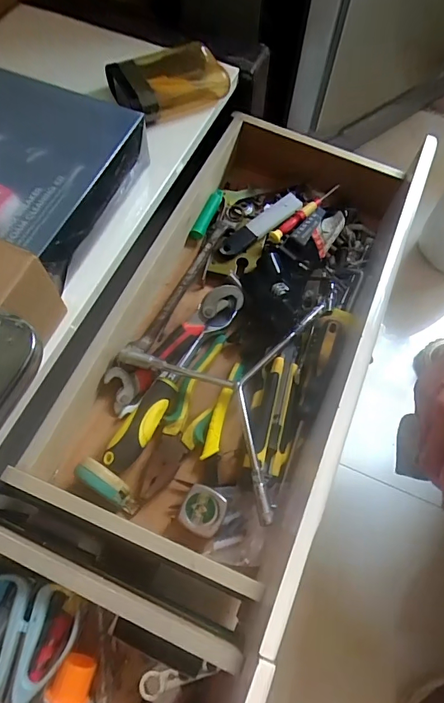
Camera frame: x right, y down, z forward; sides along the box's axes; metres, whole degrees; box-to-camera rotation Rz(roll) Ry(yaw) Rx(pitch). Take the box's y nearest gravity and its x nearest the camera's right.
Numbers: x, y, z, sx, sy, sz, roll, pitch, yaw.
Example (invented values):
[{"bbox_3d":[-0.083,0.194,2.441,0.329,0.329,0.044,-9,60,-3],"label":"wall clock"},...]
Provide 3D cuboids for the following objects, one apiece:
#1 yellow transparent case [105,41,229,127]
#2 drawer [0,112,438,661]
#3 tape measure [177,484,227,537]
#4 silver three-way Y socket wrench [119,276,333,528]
[{"bbox_3d":[-0.063,-0.304,0.486,0.125,0.033,0.077,-29,69,-15],"label":"yellow transparent case"},{"bbox_3d":[0.026,-0.037,0.484,0.287,0.094,0.503,25,66,9],"label":"drawer"},{"bbox_3d":[-0.019,0.157,0.423,0.039,0.030,0.041,24,66,9],"label":"tape measure"},{"bbox_3d":[-0.007,0.013,0.462,0.201,0.024,0.264,19,65,6],"label":"silver three-way Y socket wrench"}]

